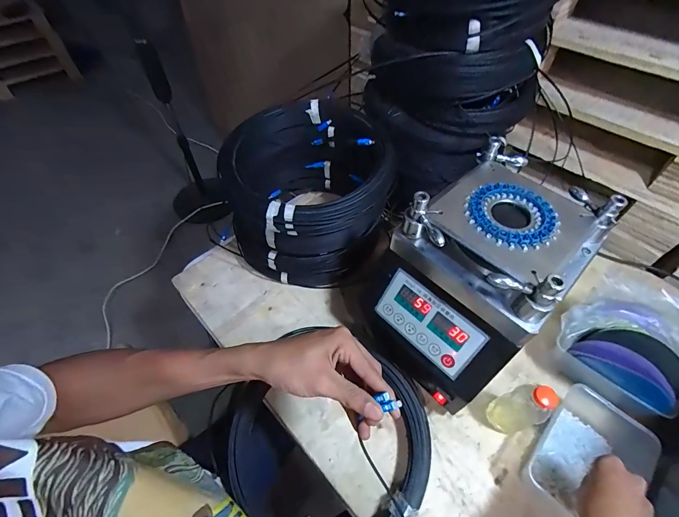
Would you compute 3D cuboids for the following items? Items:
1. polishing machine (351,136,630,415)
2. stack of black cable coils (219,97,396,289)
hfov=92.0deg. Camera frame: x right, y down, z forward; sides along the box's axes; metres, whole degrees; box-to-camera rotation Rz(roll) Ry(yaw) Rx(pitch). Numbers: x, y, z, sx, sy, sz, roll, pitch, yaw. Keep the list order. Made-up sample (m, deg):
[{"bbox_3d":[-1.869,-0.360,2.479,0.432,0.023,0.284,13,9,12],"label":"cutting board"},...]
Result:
[{"bbox_3d":[0.204,0.031,0.515,0.284,0.262,0.228,-33,58,-21],"label":"polishing machine"},{"bbox_3d":[-0.058,-0.128,0.673,0.315,0.227,0.307,-6,53,-3],"label":"stack of black cable coils"}]

